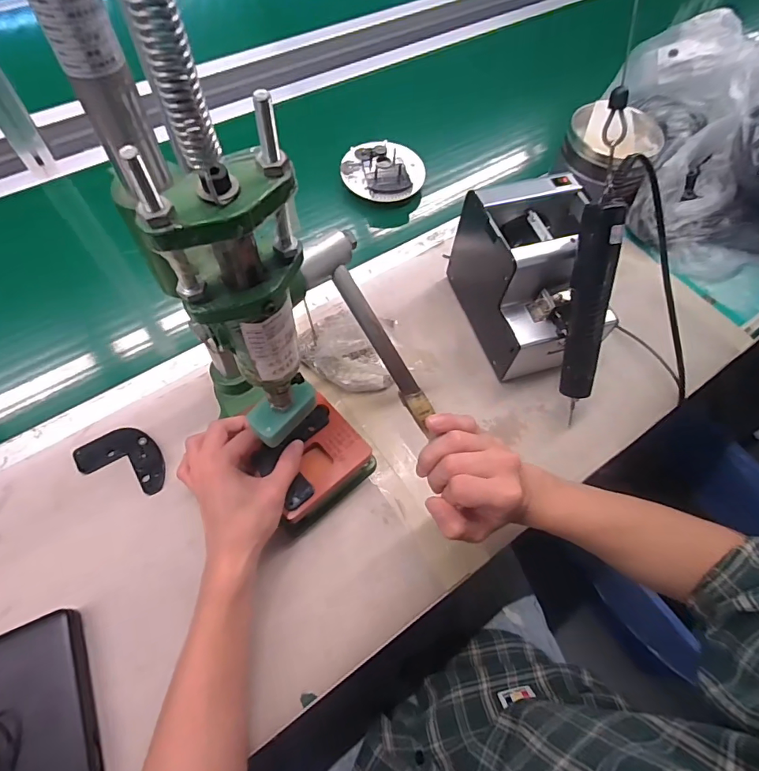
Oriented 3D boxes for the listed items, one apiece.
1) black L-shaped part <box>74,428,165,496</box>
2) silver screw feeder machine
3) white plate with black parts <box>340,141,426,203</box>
[{"bbox_3d":[-0.273,0.077,0.489,0.098,0.011,0.057,20,63,8],"label":"black L-shaped part"},{"bbox_3d":[0.175,-0.115,0.541,0.118,0.154,0.185,-12,64,-9],"label":"silver screw feeder machine"},{"bbox_3d":[0.007,-0.326,0.696,0.125,0.019,0.104,-9,74,-10],"label":"white plate with black parts"}]

